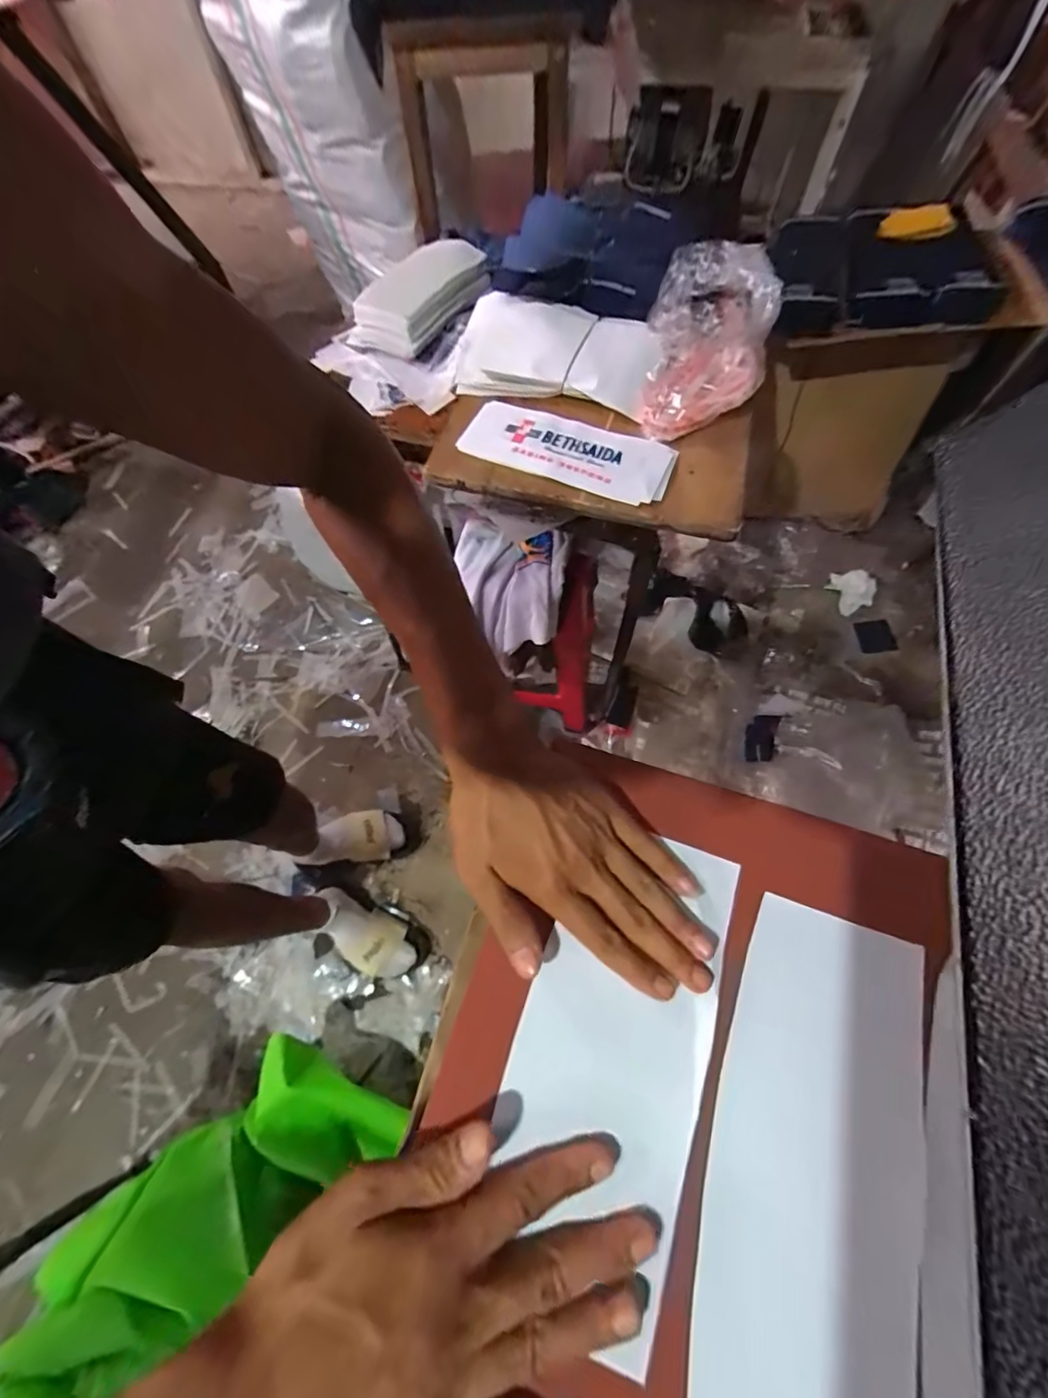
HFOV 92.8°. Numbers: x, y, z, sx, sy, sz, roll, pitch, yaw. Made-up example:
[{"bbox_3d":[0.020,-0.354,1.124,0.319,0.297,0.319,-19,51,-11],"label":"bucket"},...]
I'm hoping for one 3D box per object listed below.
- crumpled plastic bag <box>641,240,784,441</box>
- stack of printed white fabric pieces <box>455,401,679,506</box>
[{"bbox_3d":[0.234,-0.453,0.641,0.156,0.142,0.187,21,66,11],"label":"crumpled plastic bag"},{"bbox_3d":[0.055,-0.330,0.655,0.273,0.012,0.116,21,66,11],"label":"stack of printed white fabric pieces"}]

